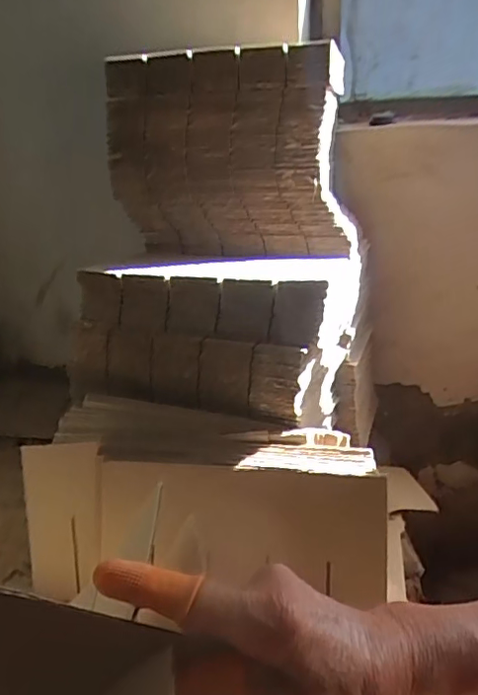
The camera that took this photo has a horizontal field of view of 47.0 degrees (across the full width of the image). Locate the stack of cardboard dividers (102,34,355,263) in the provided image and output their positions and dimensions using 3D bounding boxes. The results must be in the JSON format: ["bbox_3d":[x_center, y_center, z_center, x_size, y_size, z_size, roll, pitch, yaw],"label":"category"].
[{"bbox_3d":[-0.016,-0.236,0.689,0.310,0.244,0.057,2,26,11],"label":"stack of cardboard dividers"}]

